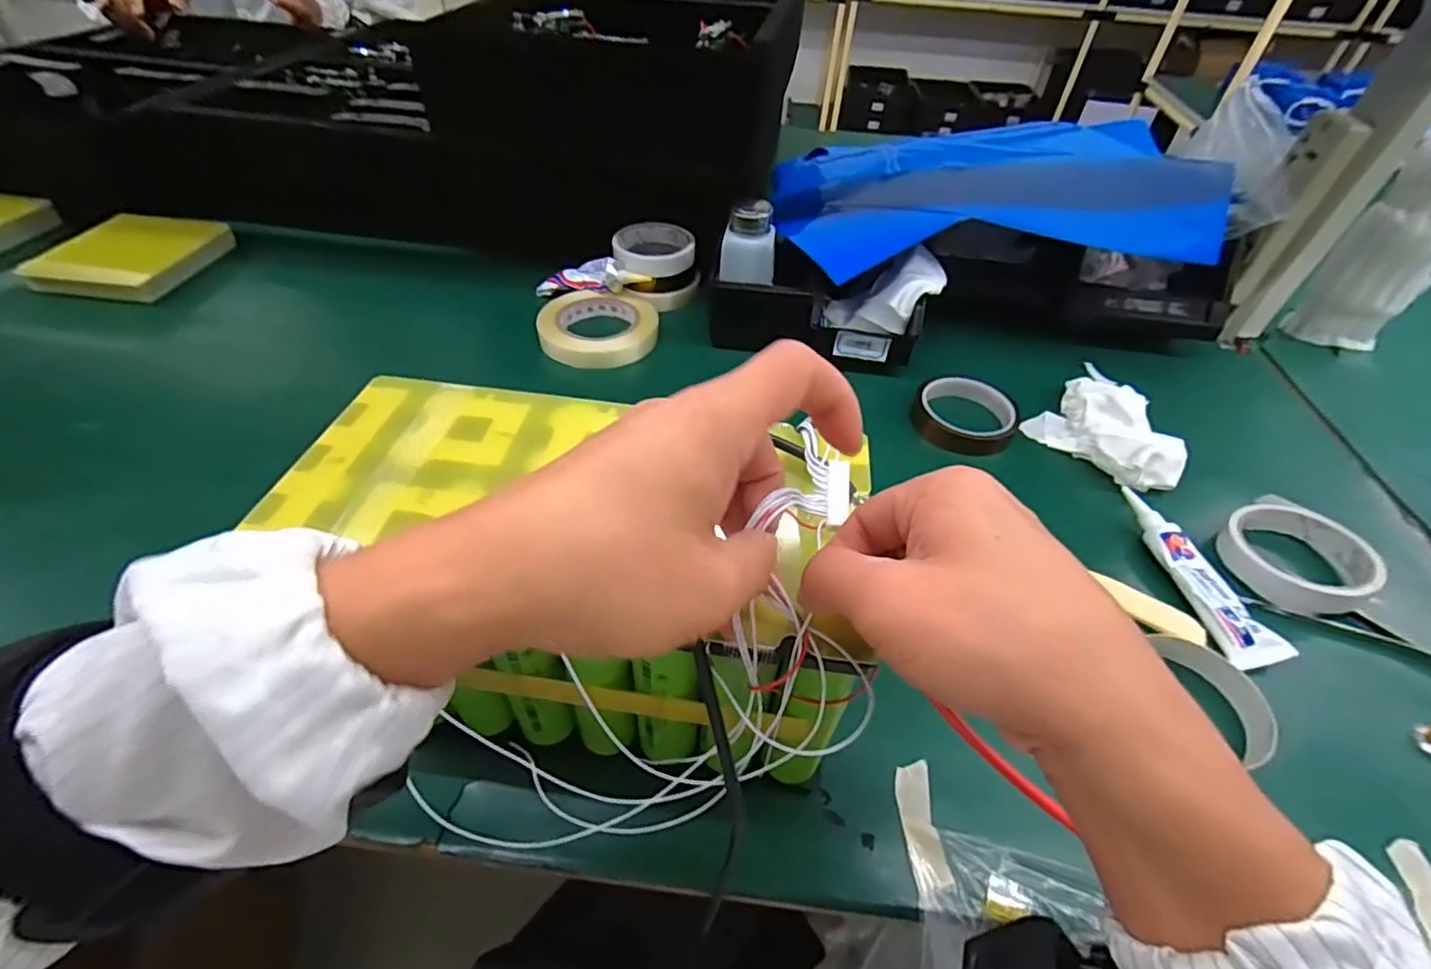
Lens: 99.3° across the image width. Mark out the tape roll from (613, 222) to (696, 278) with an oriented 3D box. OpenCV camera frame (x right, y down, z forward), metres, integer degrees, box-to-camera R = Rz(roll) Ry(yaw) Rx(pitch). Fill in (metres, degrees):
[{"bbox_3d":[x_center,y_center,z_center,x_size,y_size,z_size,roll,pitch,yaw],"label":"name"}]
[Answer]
[{"bbox_3d":[-0.069,-0.267,0.686,0.088,0.025,0.088,-1,47,-4],"label":"tape roll"}]

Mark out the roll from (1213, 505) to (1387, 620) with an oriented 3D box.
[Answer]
[{"bbox_3d":[0.427,0.053,0.447,0.086,0.031,0.086,2,47,-2],"label":"roll"}]

